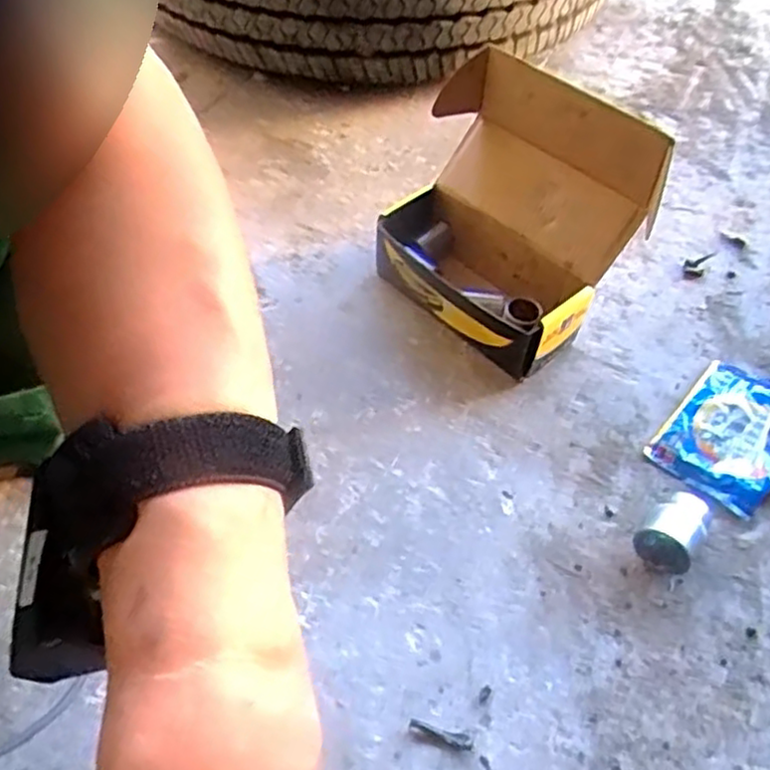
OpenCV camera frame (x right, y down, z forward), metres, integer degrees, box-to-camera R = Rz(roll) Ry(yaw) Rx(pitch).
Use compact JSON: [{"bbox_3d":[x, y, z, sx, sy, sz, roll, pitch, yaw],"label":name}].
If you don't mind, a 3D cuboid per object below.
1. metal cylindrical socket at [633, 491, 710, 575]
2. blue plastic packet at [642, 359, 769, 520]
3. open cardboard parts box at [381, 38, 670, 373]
[{"bbox_3d":[0.198,0.100,0.482,0.036,0.035,0.048,34,60,22],"label":"metal cylindrical socket"},{"bbox_3d":[0.273,0.040,0.540,0.100,0.016,0.121,35,60,23],"label":"blue plastic packet"},{"bbox_3d":[0.090,-0.138,0.575,0.142,0.162,0.202,-38,62,-25],"label":"open cardboard parts box"}]

